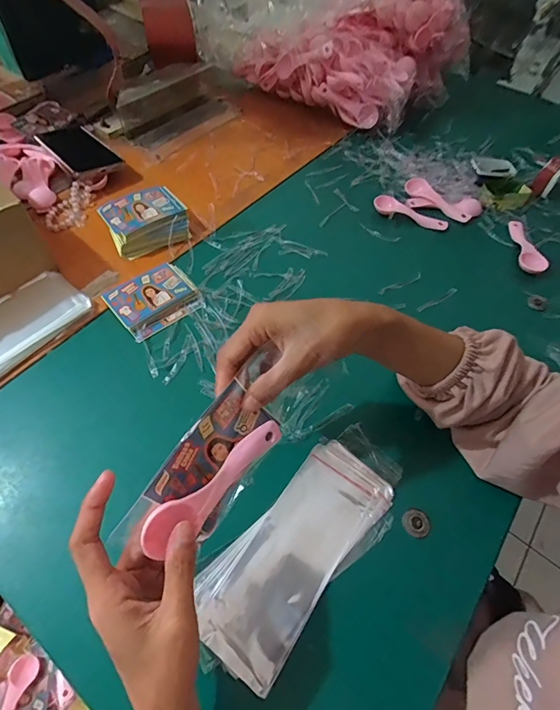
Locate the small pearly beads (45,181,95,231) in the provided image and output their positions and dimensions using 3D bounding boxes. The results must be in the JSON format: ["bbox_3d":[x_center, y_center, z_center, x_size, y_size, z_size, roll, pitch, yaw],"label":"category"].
[{"bbox_3d":[-0.299,-0.212,0.549,0.052,0.017,0.085,6,57,-1],"label":"small pearly beads"}]

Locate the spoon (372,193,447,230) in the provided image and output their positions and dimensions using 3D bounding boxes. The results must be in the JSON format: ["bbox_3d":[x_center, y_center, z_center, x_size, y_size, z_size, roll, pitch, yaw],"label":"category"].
[{"bbox_3d":[0.197,-0.213,0.583,0.113,0.020,0.026,27,59,12],"label":"spoon"}]

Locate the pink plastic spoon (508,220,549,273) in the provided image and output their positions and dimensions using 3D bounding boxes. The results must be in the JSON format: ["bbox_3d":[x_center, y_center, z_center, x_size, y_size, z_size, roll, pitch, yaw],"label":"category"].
[{"bbox_3d":[0.346,-0.155,0.538,0.034,0.026,0.107,15,58,5],"label":"pink plastic spoon"}]

